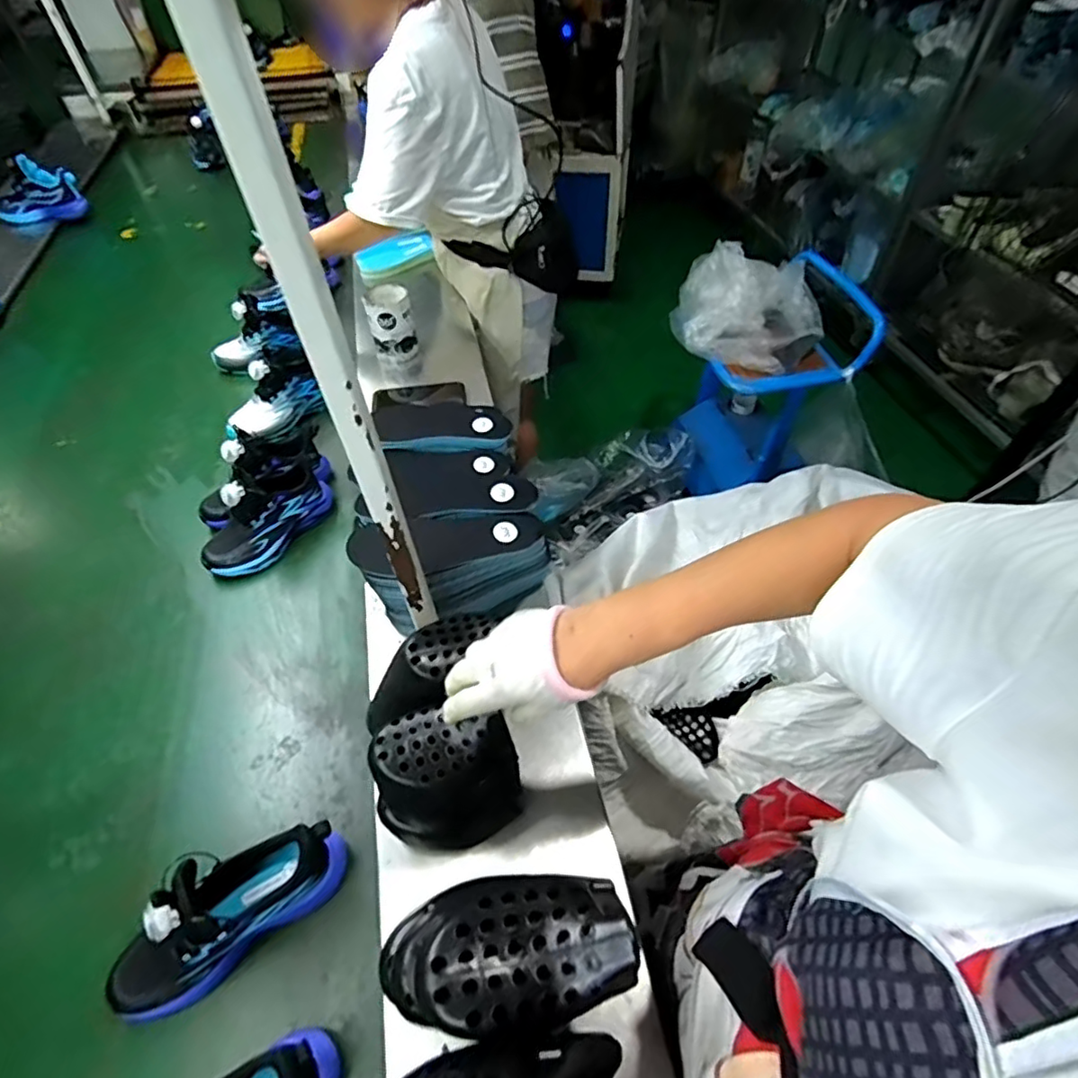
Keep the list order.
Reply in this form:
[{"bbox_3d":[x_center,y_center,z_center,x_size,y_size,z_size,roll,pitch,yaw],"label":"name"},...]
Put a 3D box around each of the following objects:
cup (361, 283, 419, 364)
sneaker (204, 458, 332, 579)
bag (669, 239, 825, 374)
[{"bbox_3d":[-0.282,-0.412,1.121,0.080,0.106,0.093,-12,51,-10],"label":"cup"},{"bbox_3d":[-0.396,-0.033,0.843,0.075,0.116,0.193,29,58,24],"label":"sneaker"},{"bbox_3d":[0.472,-0.525,1.334,0.337,0.151,0.239,19,52,15],"label":"bag"}]

